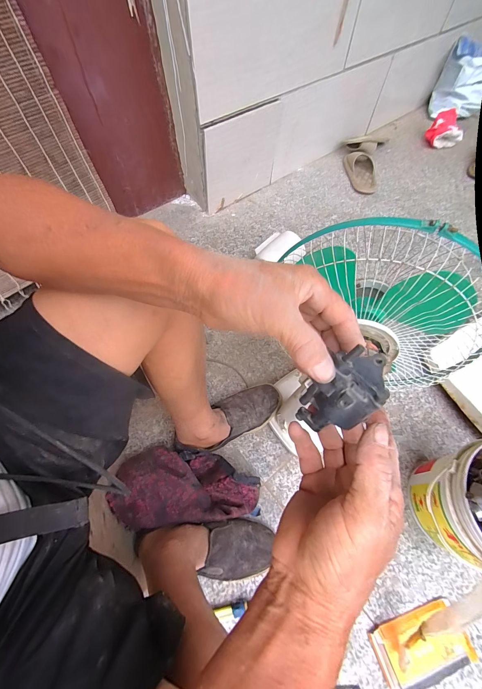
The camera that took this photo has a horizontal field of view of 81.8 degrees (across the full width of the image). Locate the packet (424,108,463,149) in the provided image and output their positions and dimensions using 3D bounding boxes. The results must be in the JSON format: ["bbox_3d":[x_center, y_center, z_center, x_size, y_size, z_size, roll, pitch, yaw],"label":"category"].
[{"bbox_3d":[0.858,-0.893,1.165,0.136,0.112,0.088,35,67,18],"label":"packet"}]

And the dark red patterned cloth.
[{"bbox_3d":[-0.101,0.278,0.545,0.266,0.087,0.133,9,60,-14],"label":"dark red patterned cloth"}]

